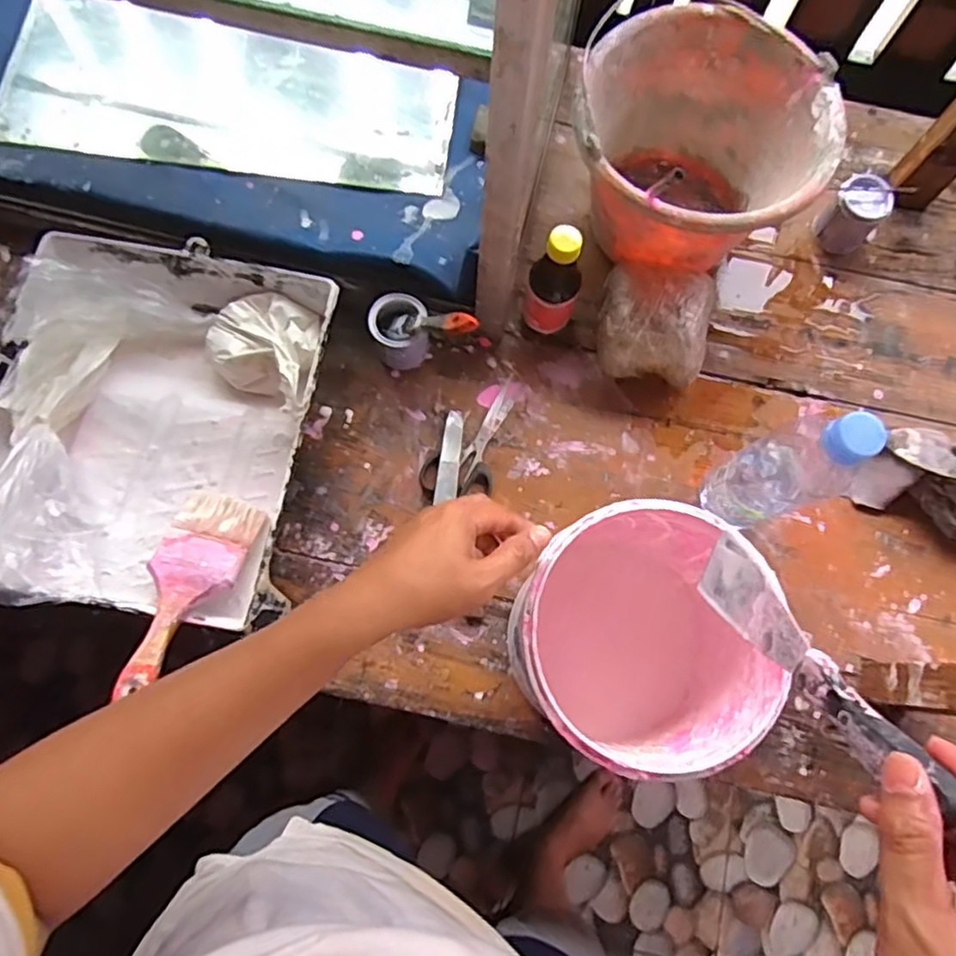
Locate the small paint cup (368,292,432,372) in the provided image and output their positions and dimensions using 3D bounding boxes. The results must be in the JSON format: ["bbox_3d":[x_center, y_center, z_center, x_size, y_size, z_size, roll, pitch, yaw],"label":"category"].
[{"bbox_3d":[-0.079,-0.148,0.668,0.052,0.070,0.059,-20,77,-7],"label":"small paint cup"}]

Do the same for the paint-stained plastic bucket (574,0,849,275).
[{"bbox_3d":[0.207,-0.311,0.671,0.228,0.167,0.232,0,75,-1],"label":"paint-stained plastic bucket"}]

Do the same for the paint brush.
[{"bbox_3d":[-0.249,0.092,0.554,0.072,0.017,0.178,15,56,2],"label":"paint brush"}]

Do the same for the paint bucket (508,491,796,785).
[{"bbox_3d":[0.117,0.132,0.543,0.174,0.204,0.179,0,75,-1],"label":"paint bucket"}]

